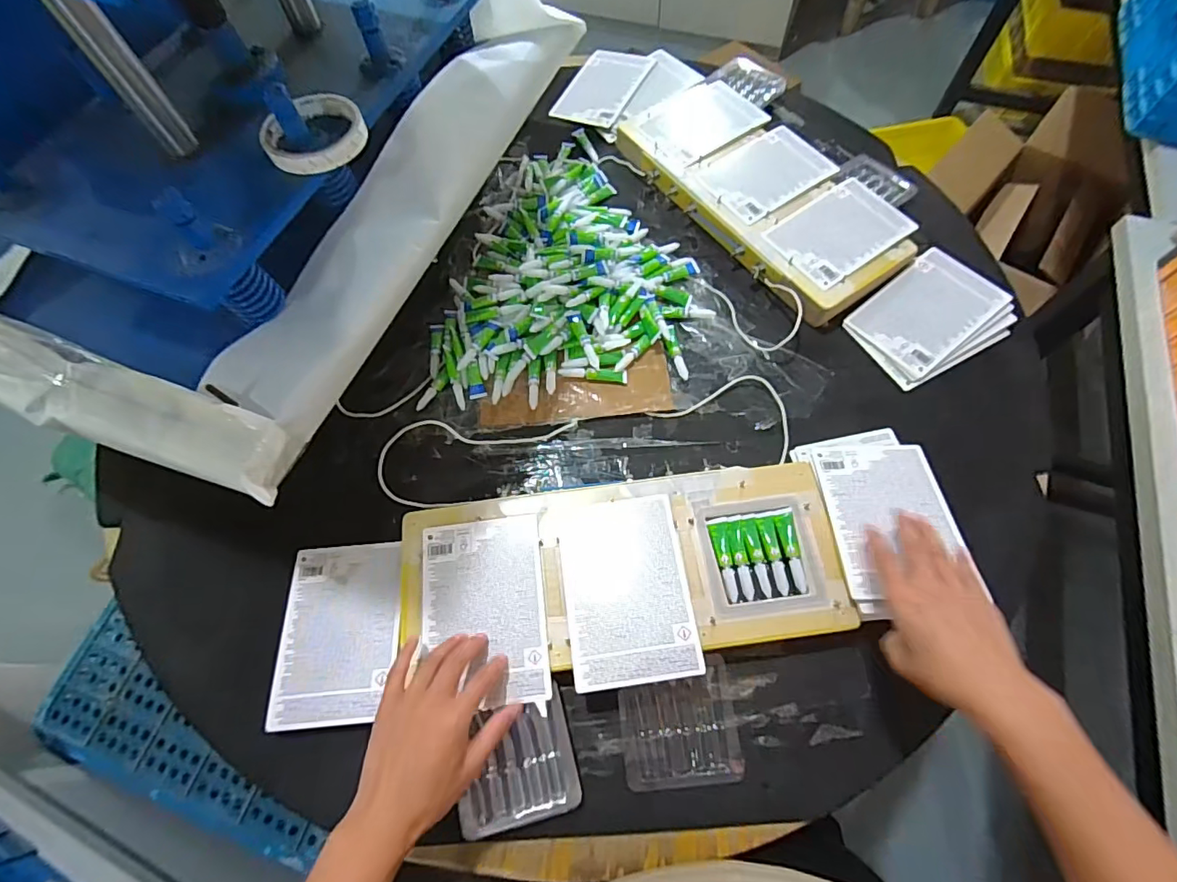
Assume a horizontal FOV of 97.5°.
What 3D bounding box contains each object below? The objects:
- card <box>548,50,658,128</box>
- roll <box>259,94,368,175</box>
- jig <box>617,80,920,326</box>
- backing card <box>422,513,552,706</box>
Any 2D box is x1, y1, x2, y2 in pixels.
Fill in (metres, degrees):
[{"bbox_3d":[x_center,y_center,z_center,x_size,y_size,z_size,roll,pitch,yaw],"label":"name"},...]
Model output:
[{"bbox_3d":[0.025,-0.577,0.839,0.116,0.008,0.165,23,73,18],"label":"card"},{"bbox_3d":[-0.253,-0.283,0.476,0.091,0.020,0.091,-1,65,2],"label":"roll"},{"bbox_3d":[0.240,-0.354,0.721,0.201,0.038,0.422,-32,68,-11],"label":"jig"},{"bbox_3d":[-0.099,0.156,0.488,0.113,0.006,0.166,-7,66,-1],"label":"backing card"}]

